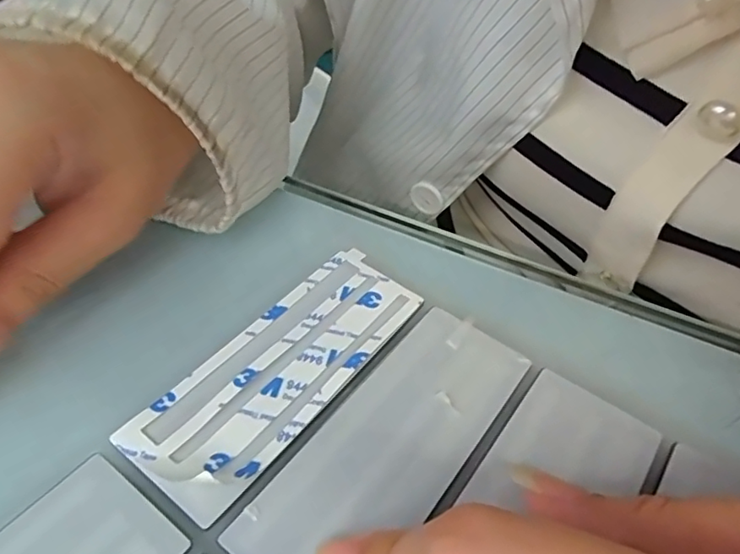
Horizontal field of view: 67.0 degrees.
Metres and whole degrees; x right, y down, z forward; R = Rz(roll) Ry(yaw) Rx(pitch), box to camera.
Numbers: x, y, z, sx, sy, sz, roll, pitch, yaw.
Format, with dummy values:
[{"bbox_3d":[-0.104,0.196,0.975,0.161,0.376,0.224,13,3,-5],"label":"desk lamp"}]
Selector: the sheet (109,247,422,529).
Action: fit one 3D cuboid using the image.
[{"bbox_3d":[-0.024,0.024,0.163,0.036,0.004,0.092,31,51,22],"label":"sheet"}]

